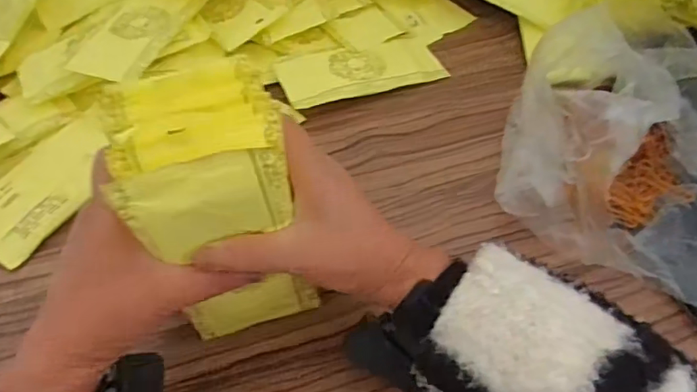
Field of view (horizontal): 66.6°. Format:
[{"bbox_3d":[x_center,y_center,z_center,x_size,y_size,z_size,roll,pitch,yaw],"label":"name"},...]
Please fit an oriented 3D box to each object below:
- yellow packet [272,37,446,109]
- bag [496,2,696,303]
[{"bbox_3d":[0.015,-0.134,0.566,0.172,0.007,0.070,-14,59,-17],"label":"yellow packet"},{"bbox_3d":[0.218,-0.038,0.391,0.186,0.149,0.209,9,49,10],"label":"bag"}]

